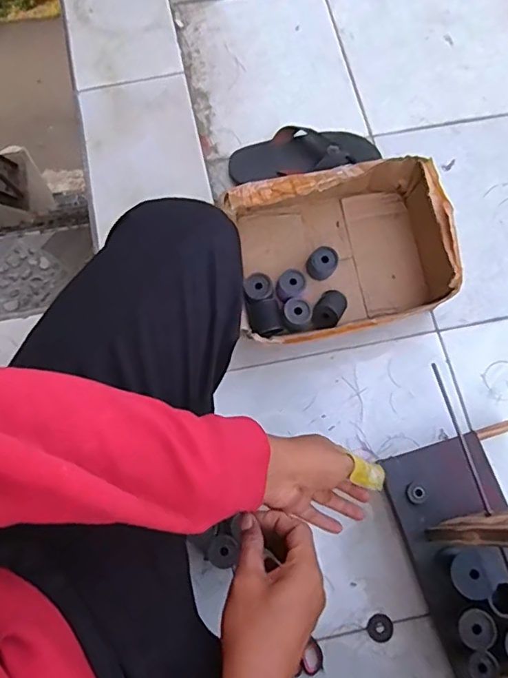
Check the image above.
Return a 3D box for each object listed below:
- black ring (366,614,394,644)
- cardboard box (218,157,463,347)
[{"bbox_3d":[0.176,0.400,0.737,0.035,0.004,0.036,0,71,0],"label":"black ring"},{"bbox_3d":[0.130,-0.130,0.847,0.354,0.148,0.259,-14,71,-5],"label":"cardboard box"}]

